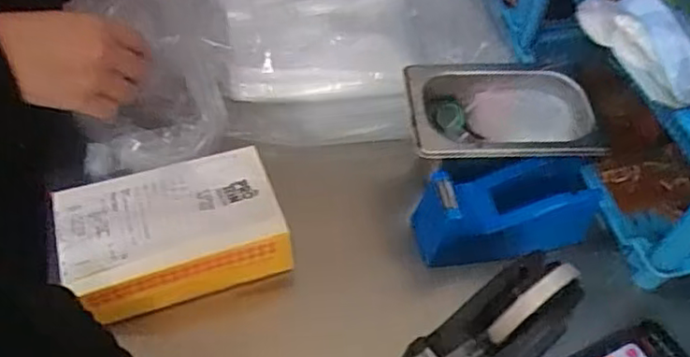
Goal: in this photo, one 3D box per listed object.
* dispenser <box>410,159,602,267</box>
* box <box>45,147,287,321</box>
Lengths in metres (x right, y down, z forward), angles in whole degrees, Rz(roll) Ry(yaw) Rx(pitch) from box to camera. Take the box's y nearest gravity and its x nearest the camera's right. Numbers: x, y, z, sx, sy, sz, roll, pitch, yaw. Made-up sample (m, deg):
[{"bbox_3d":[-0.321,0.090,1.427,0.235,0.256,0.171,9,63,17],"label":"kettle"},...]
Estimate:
[{"bbox_3d":[0.146,0.031,0.571,0.159,0.077,0.065,-4,53,-6],"label":"dispenser"},{"bbox_3d":[-0.146,0.044,0.522,0.175,0.051,0.110,-17,56,-15],"label":"box"}]

